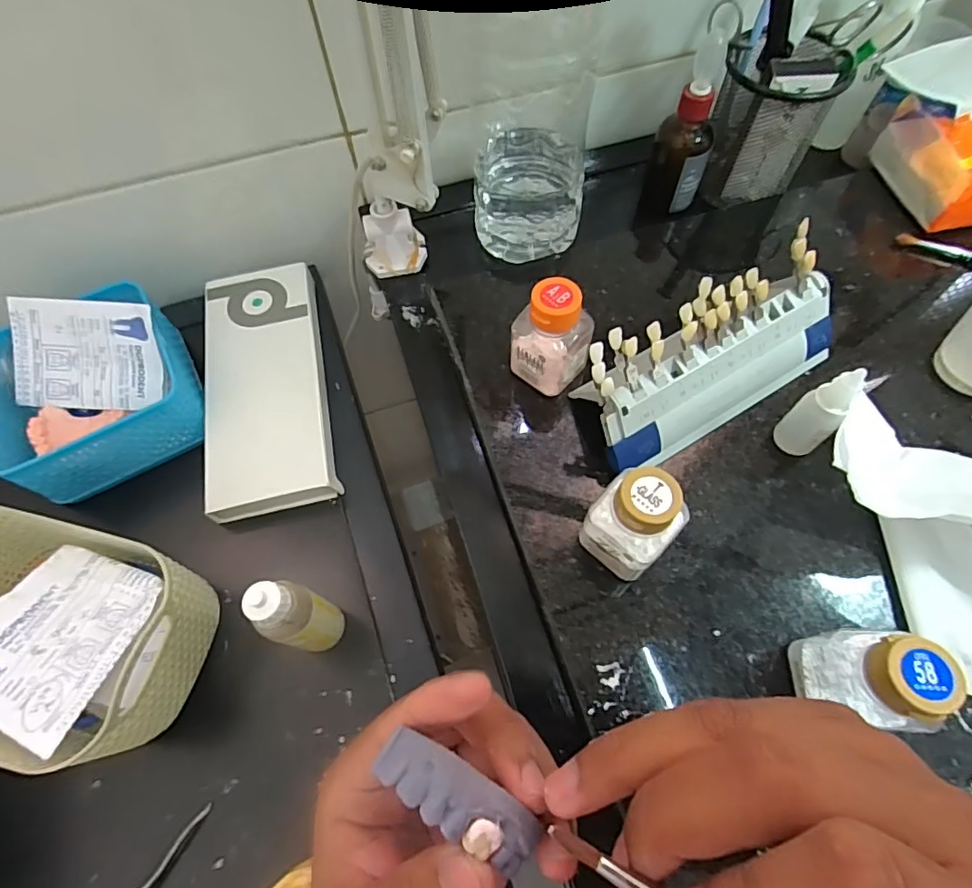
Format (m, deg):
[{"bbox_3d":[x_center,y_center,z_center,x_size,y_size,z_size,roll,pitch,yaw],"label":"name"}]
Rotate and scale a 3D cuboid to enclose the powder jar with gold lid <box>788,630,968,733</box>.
[{"bbox_3d":[0.170,0.105,0.241,0.032,0.072,0.038,1,64,2],"label":"powder jar with gold lid"}]

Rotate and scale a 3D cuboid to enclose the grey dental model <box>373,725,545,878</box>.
[{"bbox_3d":[-0.007,0.101,0.152,0.048,0.008,0.017,29,70,6],"label":"grey dental model"}]

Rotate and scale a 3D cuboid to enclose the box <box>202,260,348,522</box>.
[{"bbox_3d":[-0.177,-0.050,0.429,0.090,0.021,0.212,-13,67,-4],"label":"box"}]

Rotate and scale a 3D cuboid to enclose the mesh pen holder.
[{"bbox_3d":[0.217,-0.249,0.419,0.072,0.096,0.068,-15,64,-5],"label":"mesh pen holder"}]

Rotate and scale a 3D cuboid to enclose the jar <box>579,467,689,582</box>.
[{"bbox_3d":[0.076,0.042,0.278,0.039,0.070,0.036,38,71,18],"label":"jar"}]

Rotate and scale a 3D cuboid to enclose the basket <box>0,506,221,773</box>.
[{"bbox_3d":[-0.261,0.112,0.323,0.170,0.085,0.116,13,67,7],"label":"basket"}]

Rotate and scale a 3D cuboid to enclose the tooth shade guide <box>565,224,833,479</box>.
[{"bbox_3d":[0.138,-0.057,0.329,0.170,0.090,0.037,-30,29,-11],"label":"tooth shade guide"}]

